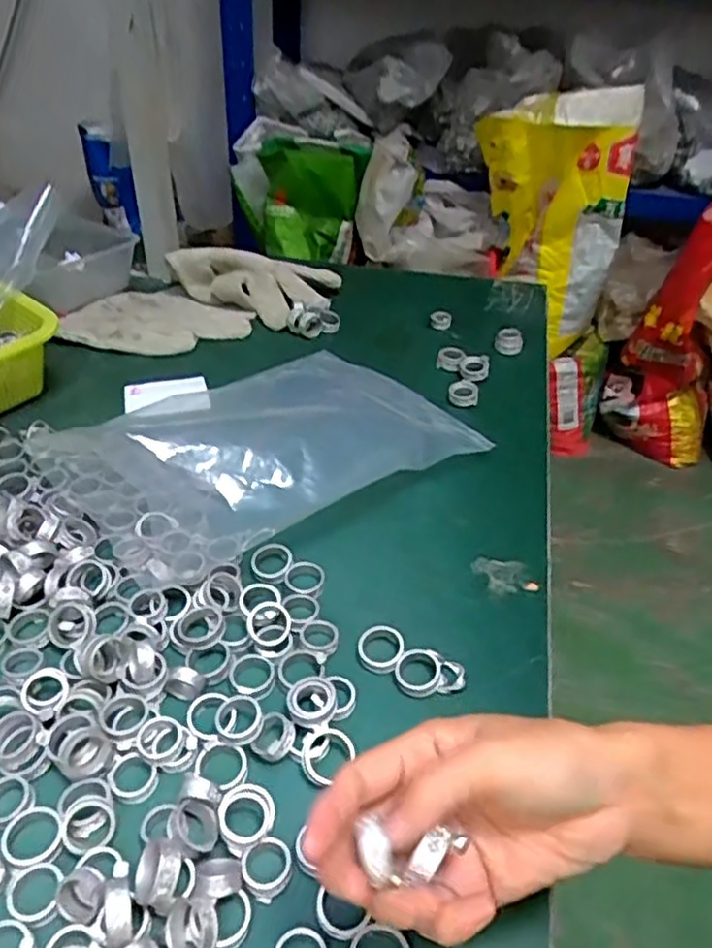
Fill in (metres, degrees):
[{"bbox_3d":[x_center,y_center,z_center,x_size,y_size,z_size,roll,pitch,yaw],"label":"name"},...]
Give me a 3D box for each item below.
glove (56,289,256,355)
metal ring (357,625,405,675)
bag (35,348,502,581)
[{"bbox_3d":[-0.208,-0.164,0.734,0.180,0.015,0.119,11,41,7],"label":"glove"},{"bbox_3d":[0.015,0.107,0.424,0.028,0.008,0.030,3,40,-3],"label":"metal ring"},{"bbox_3d":[-0.075,-0.040,0.547,0.297,0.063,0.233,-29,51,-33],"label":"bag"}]

